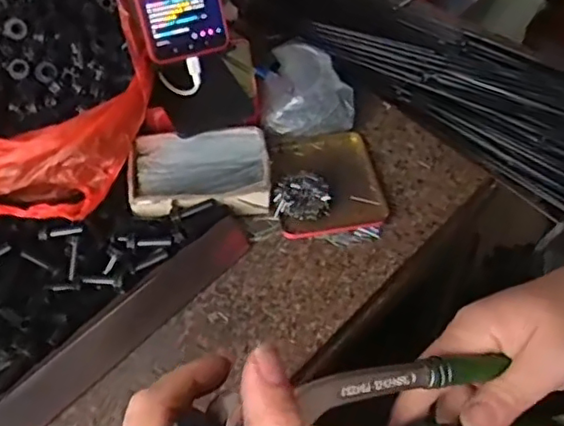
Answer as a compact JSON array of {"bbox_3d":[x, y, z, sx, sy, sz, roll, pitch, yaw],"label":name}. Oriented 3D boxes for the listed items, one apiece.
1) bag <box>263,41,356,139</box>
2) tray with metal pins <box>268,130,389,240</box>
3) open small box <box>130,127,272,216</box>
[{"bbox_3d":[0.029,-0.129,0.640,0.093,0.048,0.109,3,52,2],"label":"bag"},{"bbox_3d":[0.040,-0.033,0.587,0.107,0.016,0.125,-7,52,-6],"label":"tray with metal pins"},{"bbox_3d":[-0.076,-0.037,0.574,0.124,0.032,0.084,-5,52,-4],"label":"open small box"}]

